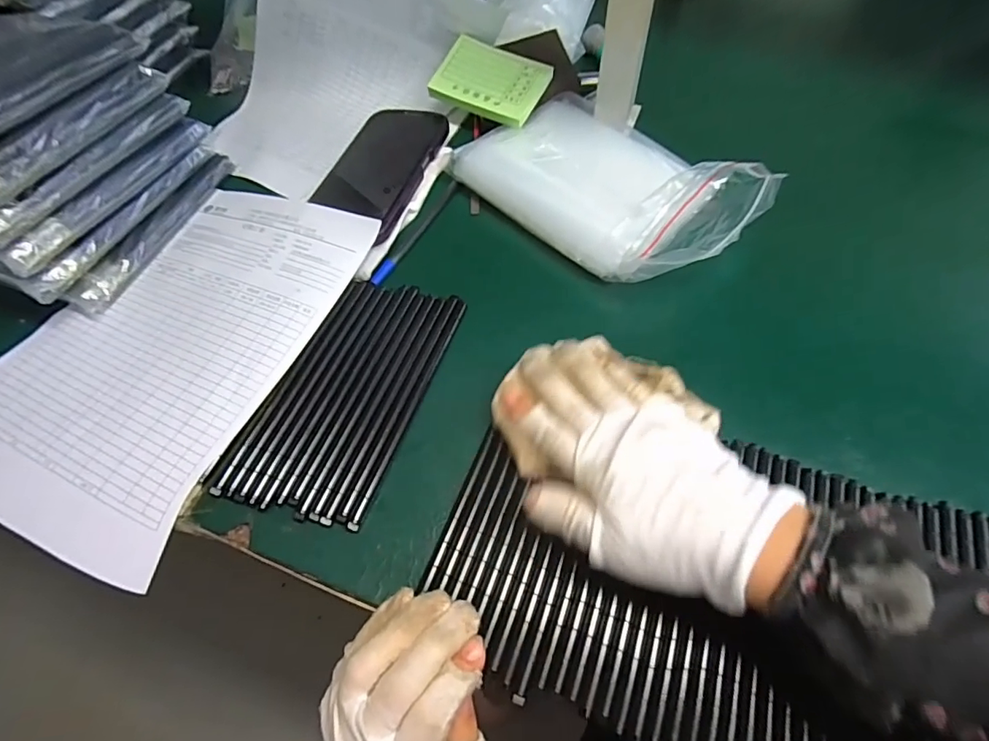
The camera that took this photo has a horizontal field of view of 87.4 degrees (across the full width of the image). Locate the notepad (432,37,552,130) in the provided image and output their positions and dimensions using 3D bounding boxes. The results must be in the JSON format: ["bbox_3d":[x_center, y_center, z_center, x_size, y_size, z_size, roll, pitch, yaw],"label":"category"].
[{"bbox_3d":[-0.003,-0.265,0.473,0.095,0.008,0.069,27,80,10],"label":"notepad"}]

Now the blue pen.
[{"bbox_3d":[-0.063,-0.114,0.420,0.009,0.011,0.126,21,60,14],"label":"blue pen"}]

